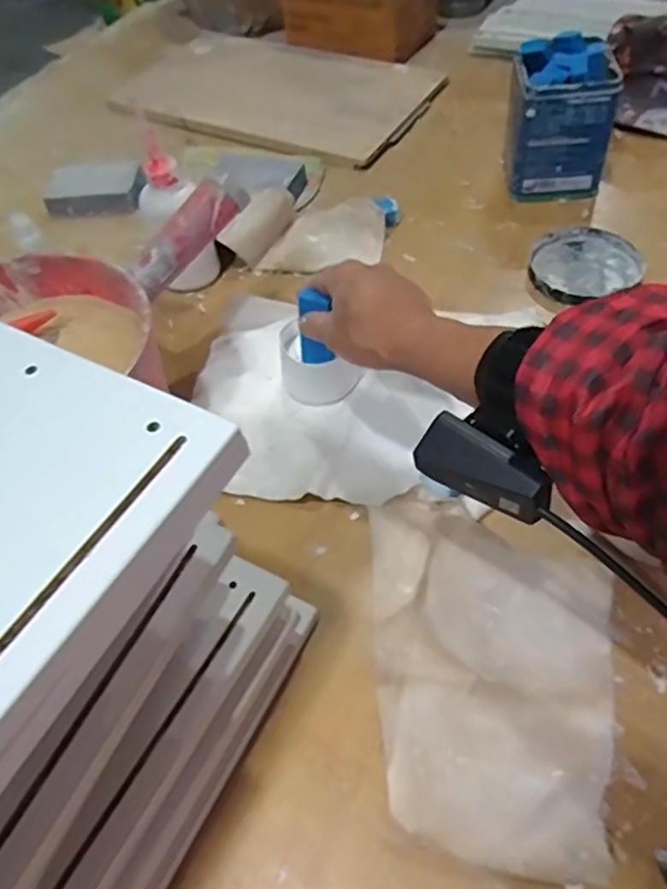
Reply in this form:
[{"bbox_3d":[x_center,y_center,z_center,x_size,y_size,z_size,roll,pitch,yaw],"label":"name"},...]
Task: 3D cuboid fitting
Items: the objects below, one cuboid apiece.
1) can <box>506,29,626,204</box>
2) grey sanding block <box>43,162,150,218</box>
[{"bbox_3d":[0.221,-0.320,0.631,0.094,0.135,0.070,2,53,7],"label":"can"},{"bbox_3d":[-0.268,-0.290,0.720,0.112,0.025,0.056,-5,52,2],"label":"grey sanding block"}]

